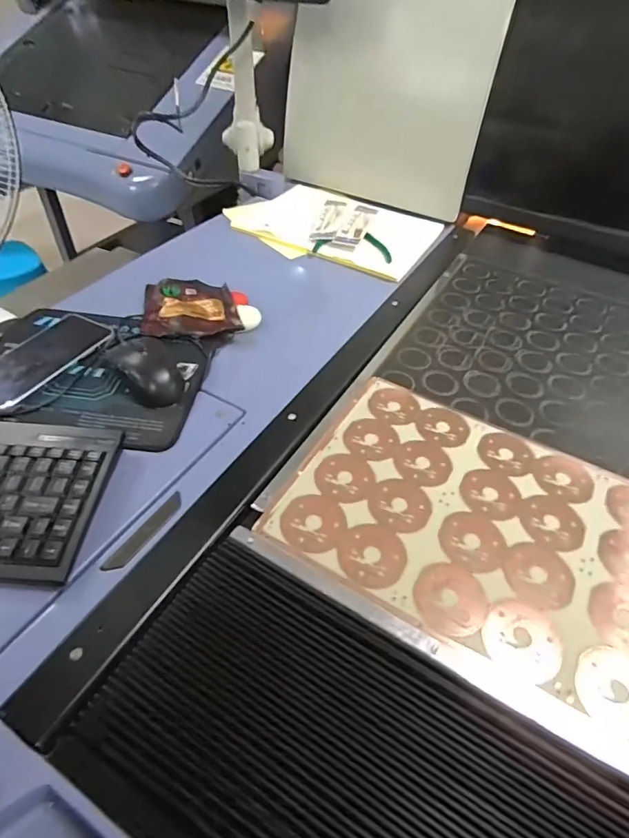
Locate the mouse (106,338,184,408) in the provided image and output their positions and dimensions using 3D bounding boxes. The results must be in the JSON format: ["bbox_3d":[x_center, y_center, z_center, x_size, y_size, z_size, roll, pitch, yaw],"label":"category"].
[{"bbox_3d":[-0.182,-0.062,0.507,0.059,0.034,0.106,-31,57,-30],"label":"mouse"}]

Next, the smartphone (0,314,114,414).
[{"bbox_3d":[-0.309,-0.068,0.525,0.075,0.014,0.160,24,49,16],"label":"smartphone"}]

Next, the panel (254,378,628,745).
[{"bbox_3d":[0.233,0.125,0.395,0.510,0.009,0.240,25,50,18],"label":"panel"}]

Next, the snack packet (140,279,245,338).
[{"bbox_3d":[-0.164,-0.152,0.621,0.121,0.018,0.135,-7,48,-12],"label":"snack packet"}]

